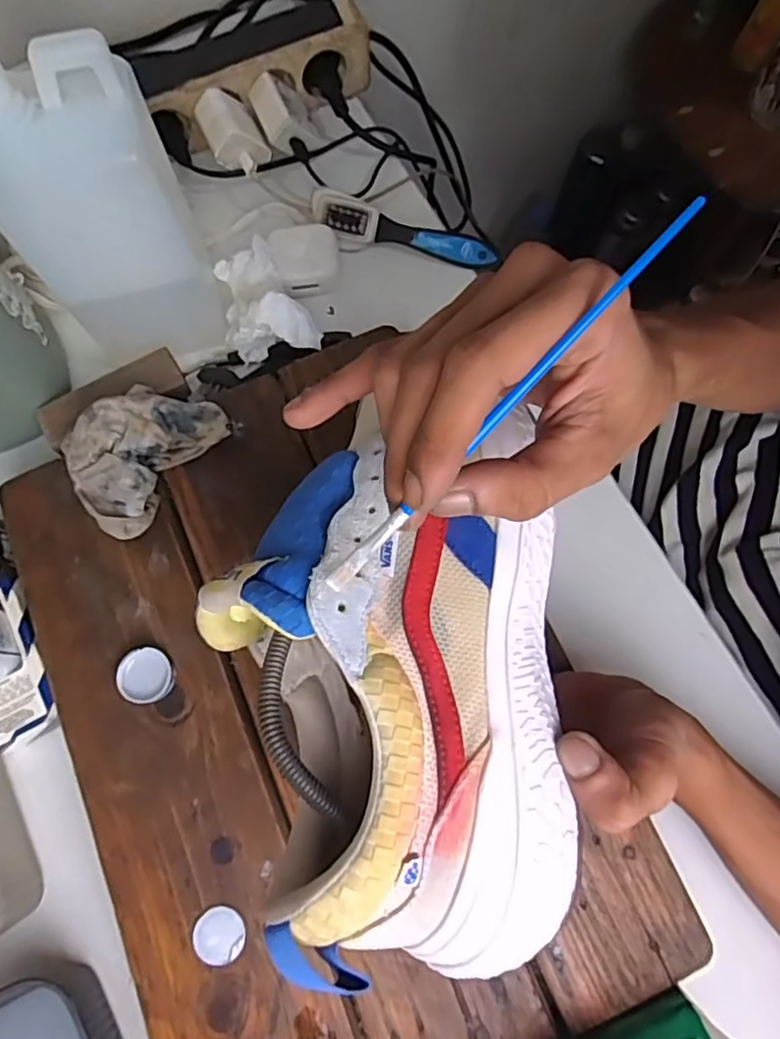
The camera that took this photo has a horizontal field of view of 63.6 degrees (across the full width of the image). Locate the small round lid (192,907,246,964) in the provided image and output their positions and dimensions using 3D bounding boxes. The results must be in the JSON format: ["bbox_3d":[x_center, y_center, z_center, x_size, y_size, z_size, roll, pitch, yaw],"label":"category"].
[{"bbox_3d":[-0.090,0.219,0.330,0.026,0.004,0.027,0,75,0],"label":"small round lid"}]

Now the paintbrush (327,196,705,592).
[{"bbox_3d":[0.033,-0.031,0.201,0.006,0.004,0.164,48,110,12],"label":"paintbrush"}]

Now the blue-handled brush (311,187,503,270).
[{"bbox_3d":[0.011,-0.217,0.479,0.144,0.027,0.028,17,32,-1],"label":"blue-handled brush"}]

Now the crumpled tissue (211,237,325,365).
[{"bbox_3d":[-0.087,-0.154,0.434,0.061,0.036,0.083,-13,75,-3],"label":"crumpled tissue"}]

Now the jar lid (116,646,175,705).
[{"bbox_3d":[-0.140,0.090,0.362,0.029,0.013,0.030,0,75,0],"label":"jar lid"}]

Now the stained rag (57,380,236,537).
[{"bbox_3d":[-0.154,-0.044,0.384,0.066,0.040,0.100,37,78,10],"label":"stained rag"}]

